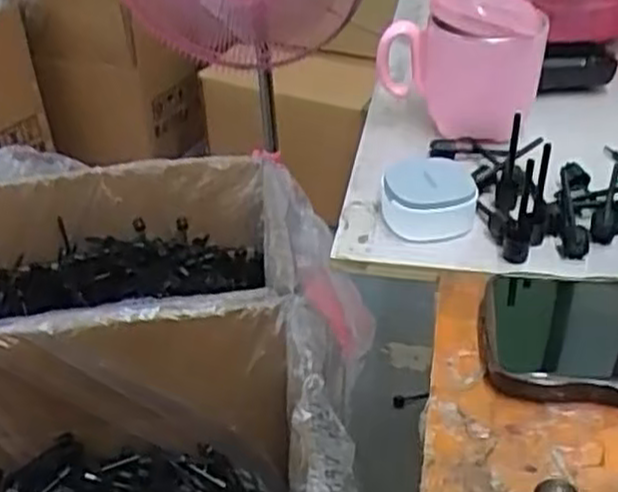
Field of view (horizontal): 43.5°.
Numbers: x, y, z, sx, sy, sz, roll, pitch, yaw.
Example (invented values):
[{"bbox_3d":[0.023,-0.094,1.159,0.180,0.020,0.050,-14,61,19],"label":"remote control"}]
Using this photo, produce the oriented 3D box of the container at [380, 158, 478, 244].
[{"bbox_3d":[0.073,-0.030,0.473,0.054,0.029,0.056,4,36,9],"label":"container"}]

